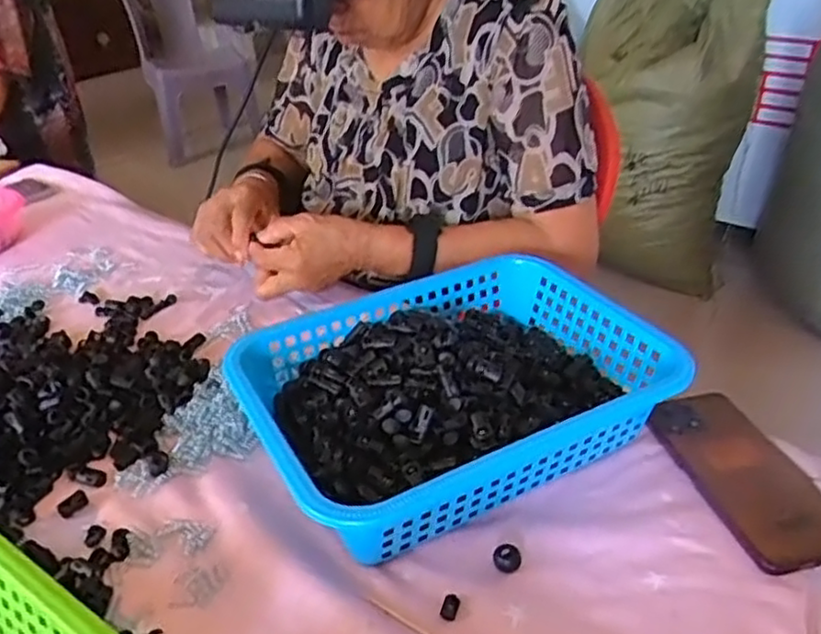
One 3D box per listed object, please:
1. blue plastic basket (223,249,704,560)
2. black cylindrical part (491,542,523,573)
[{"bbox_3d":[0.030,0.058,0.532,0.289,0.078,0.211,-16,36,-23],"label":"blue plastic basket"},{"bbox_3d":[0.062,0.155,0.449,0.018,0.006,0.018,0,33,0],"label":"black cylindrical part"}]

